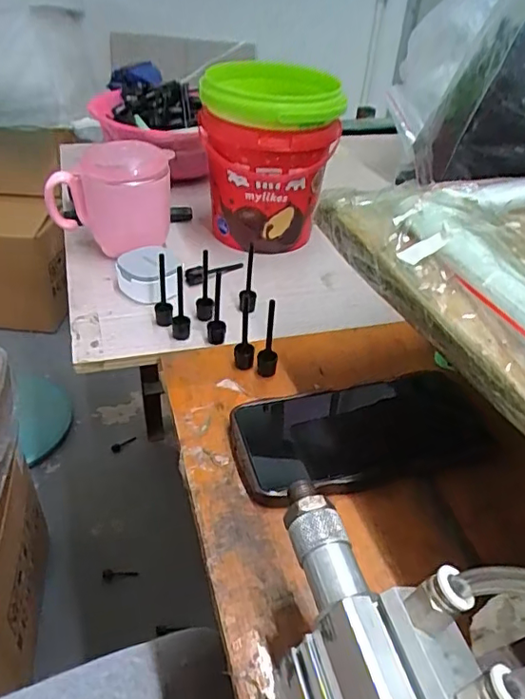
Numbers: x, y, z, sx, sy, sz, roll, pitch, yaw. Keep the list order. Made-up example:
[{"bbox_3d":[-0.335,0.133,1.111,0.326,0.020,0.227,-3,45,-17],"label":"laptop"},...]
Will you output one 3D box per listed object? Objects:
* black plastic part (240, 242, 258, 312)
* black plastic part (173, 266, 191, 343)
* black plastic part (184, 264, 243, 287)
[{"bbox_3d":[-0.011,-0.058,0.473,0.013,0.060,0.018,6,39,1],"label":"black plastic part"},{"bbox_3d":[-0.065,-0.036,0.437,0.013,0.060,0.016,-14,42,-22],"label":"black plastic part"},{"bbox_3d":[-0.044,-0.076,0.532,0.061,0.019,0.012,-20,45,-27],"label":"black plastic part"}]

